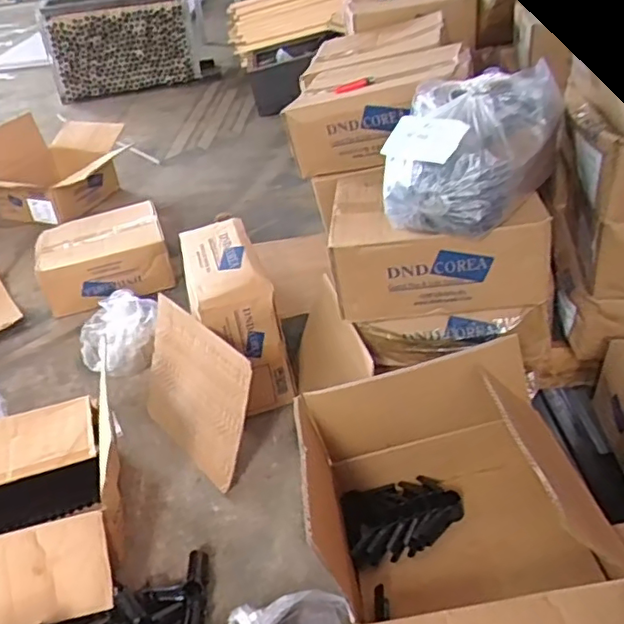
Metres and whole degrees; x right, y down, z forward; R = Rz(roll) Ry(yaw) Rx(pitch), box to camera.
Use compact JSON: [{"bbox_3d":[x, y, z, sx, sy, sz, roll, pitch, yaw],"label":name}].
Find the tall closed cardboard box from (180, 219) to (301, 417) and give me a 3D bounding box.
[{"bbox_3d":[-0.157,0.011,1.220,0.147,0.272,0.333,-15,36,-13],"label":"tall closed cardboard box"}]

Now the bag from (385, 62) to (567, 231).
[{"bbox_3d":[0.233,-0.244,0.910,0.229,0.164,0.213,4,36,14],"label":"bag"}]

